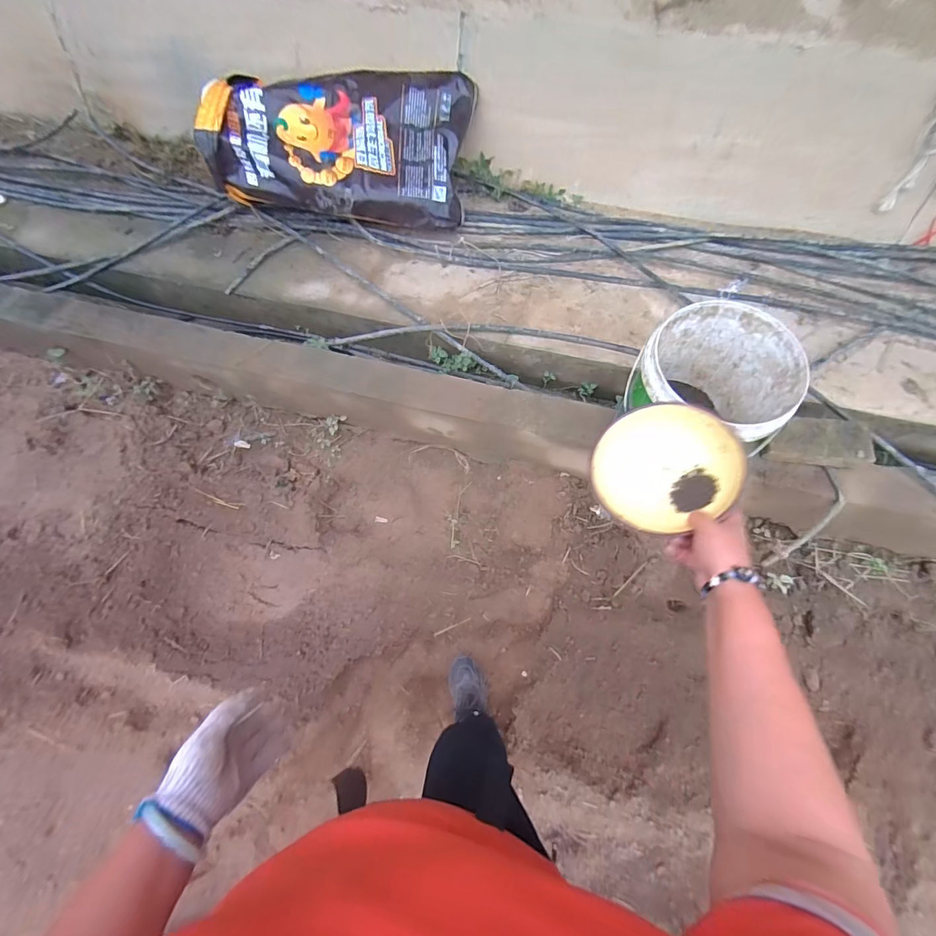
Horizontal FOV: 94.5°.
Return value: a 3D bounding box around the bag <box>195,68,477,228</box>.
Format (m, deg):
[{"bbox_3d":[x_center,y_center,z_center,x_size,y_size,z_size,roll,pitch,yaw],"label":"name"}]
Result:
[{"bbox_3d":[-0.385,-1.007,1.382,0.808,0.184,0.447,-2,93,-7],"label":"bag"}]

